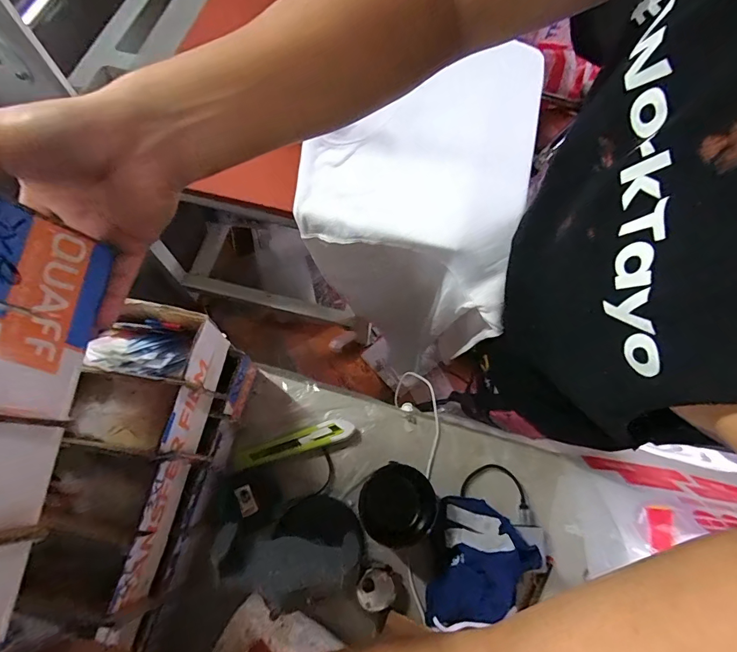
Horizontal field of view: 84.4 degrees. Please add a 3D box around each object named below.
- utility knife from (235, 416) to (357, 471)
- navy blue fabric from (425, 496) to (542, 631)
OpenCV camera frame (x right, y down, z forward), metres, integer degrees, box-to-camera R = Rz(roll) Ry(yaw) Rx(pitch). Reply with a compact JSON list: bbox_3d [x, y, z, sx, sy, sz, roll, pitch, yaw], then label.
[{"bbox_3d":[-0.094,0.148,0.516,0.150,0.008,0.029,-17,70,-9],"label":"utility knife"},{"bbox_3d":[0.125,0.265,0.452,0.106,0.062,0.123,16,69,3],"label":"navy blue fabric"}]

